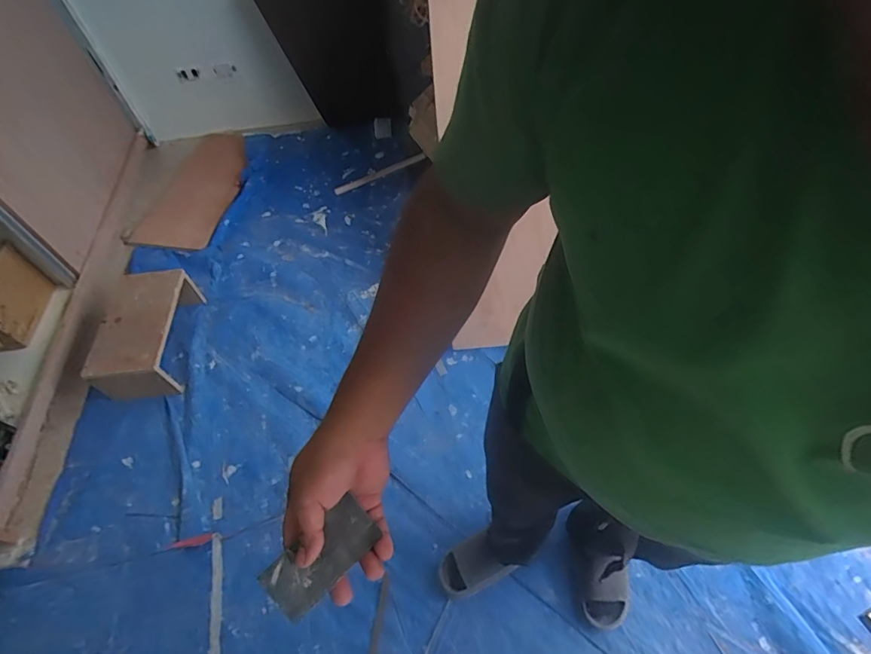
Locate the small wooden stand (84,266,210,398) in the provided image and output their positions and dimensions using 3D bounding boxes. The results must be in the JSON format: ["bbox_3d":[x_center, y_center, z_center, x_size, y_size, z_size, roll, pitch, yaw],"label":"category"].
[{"bbox_3d":[-0.945,0.017,1.552,0.241,0.206,0.401,-8,55,-1],"label":"small wooden stand"}]

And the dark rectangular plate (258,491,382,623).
[{"bbox_3d":[-0.099,0.201,0.415,0.097,0.006,0.048,-38,86,-25],"label":"dark rectangular plate"}]

